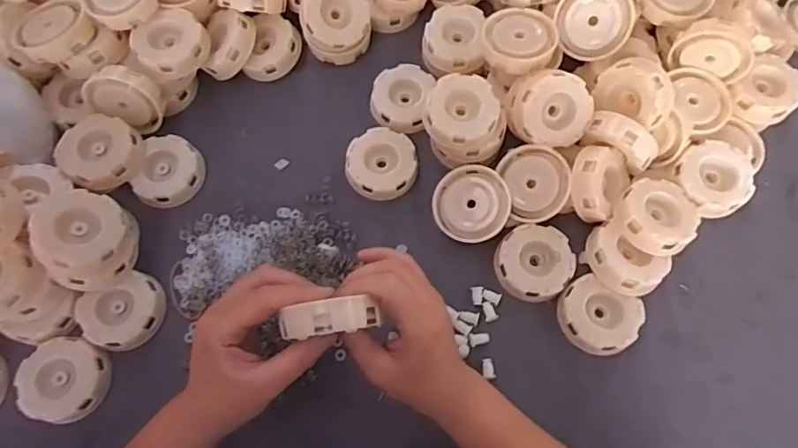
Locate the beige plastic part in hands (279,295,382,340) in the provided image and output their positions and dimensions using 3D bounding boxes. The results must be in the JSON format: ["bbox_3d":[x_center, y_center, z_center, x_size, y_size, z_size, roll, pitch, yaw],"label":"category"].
[{"bbox_3d":[-0.042,0.057,0.318,0.059,0.014,0.020,-5,71,-12],"label":"beige plastic part in hands"}]

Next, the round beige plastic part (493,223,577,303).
[{"bbox_3d":[0.118,0.034,0.454,0.064,0.015,0.066,0,72,0],"label":"round beige plastic part"}]

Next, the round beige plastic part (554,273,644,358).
[{"bbox_3d":[0.169,0.079,0.440,0.064,0.017,0.058,31,74,10],"label":"round beige plastic part"}]

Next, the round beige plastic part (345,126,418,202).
[{"bbox_3d":[-0.016,-0.057,0.492,0.065,0.022,0.066,0,72,0],"label":"round beige plastic part"}]

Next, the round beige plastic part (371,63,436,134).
[{"bbox_3d":[0.002,-0.123,0.511,0.056,0.021,0.066,12,72,4],"label":"round beige plastic part"}]

